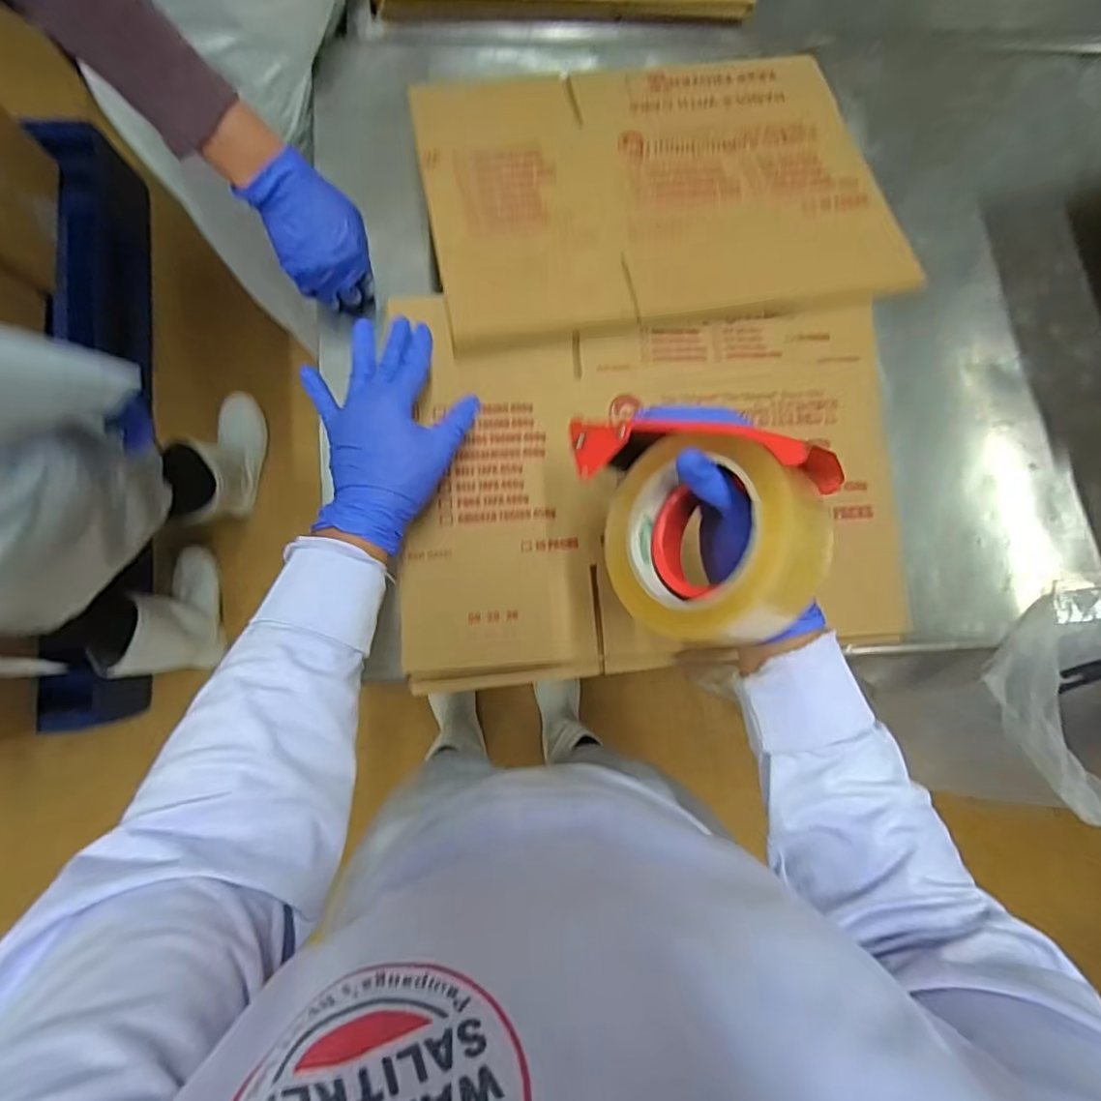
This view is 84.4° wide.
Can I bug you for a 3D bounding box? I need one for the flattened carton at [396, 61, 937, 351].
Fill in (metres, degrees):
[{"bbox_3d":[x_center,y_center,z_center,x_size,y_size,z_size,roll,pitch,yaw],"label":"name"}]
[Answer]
[{"bbox_3d":[0.088,-0.338,0.556,0.394,0.033,0.304,-9,72,-7],"label":"flattened carton"}]

